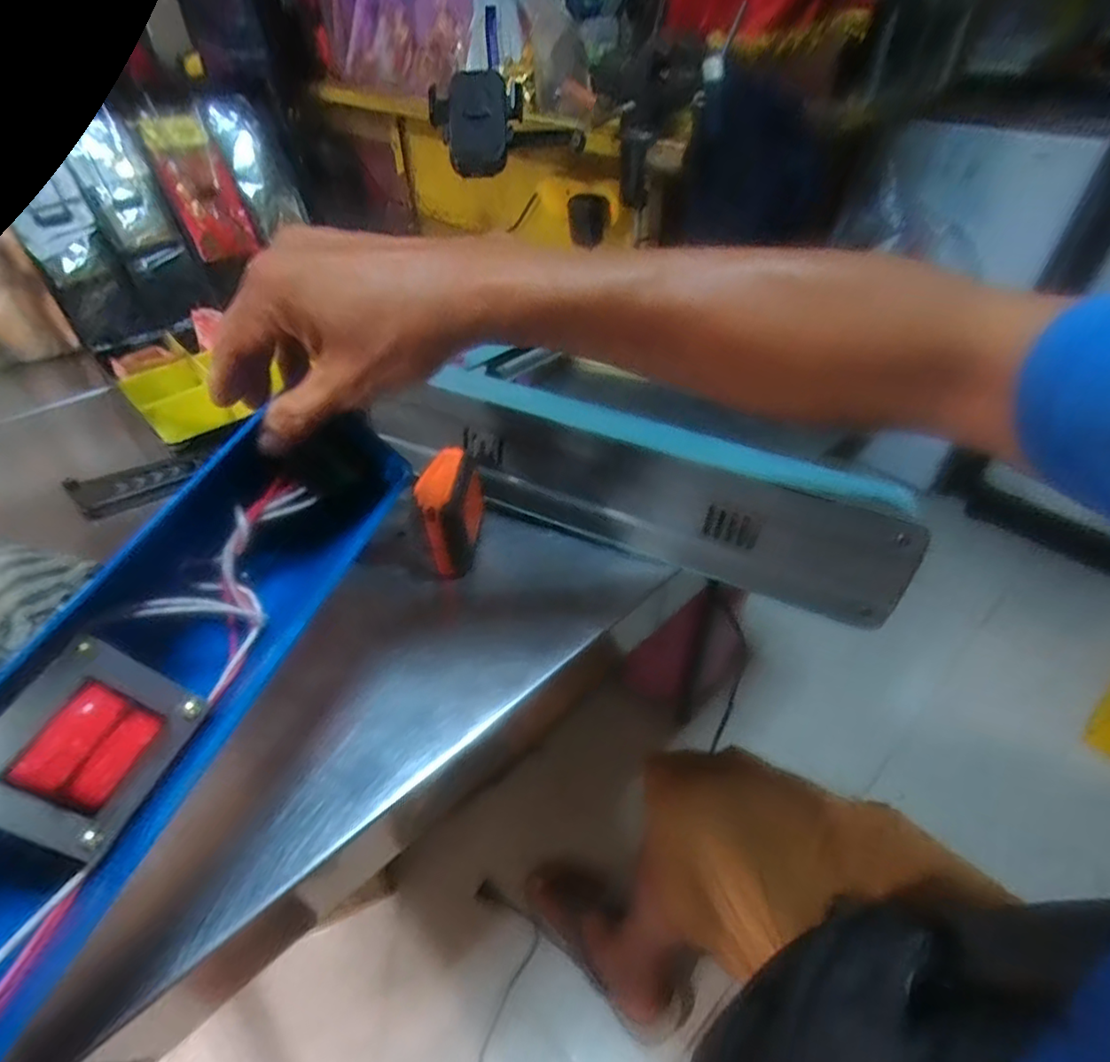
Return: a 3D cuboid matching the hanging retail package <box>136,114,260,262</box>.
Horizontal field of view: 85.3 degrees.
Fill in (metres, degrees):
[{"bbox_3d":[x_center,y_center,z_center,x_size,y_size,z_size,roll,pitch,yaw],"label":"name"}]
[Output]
[{"bbox_3d":[-0.398,-0.386,0.680,0.068,0.149,0.016,-30,19,-29],"label":"hanging retail package"}]

